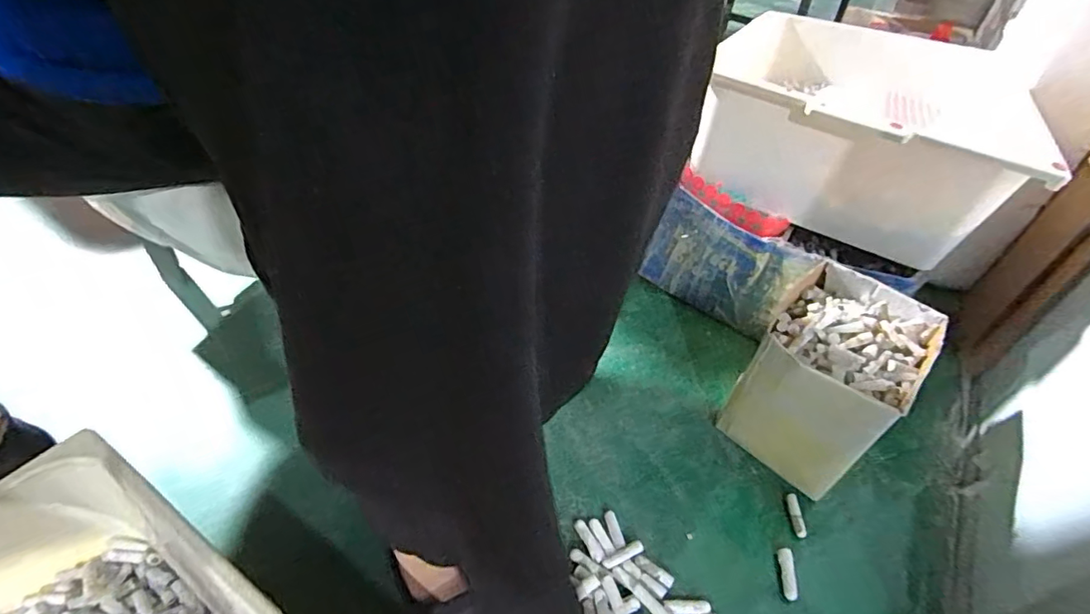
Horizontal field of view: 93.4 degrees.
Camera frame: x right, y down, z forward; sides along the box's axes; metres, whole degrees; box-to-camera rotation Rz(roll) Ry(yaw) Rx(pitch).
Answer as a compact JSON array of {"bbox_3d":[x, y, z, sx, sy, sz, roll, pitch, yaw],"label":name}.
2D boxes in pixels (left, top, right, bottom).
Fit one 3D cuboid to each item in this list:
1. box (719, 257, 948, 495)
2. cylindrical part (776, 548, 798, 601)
[{"bbox_3d":[0.240,0.061,0.446,0.112,0.128,0.147,34,50,26],"label":"box"},{"bbox_3d":[0.181,0.198,0.384,0.009,0.012,0.038,14,44,8],"label":"cylindrical part"}]

